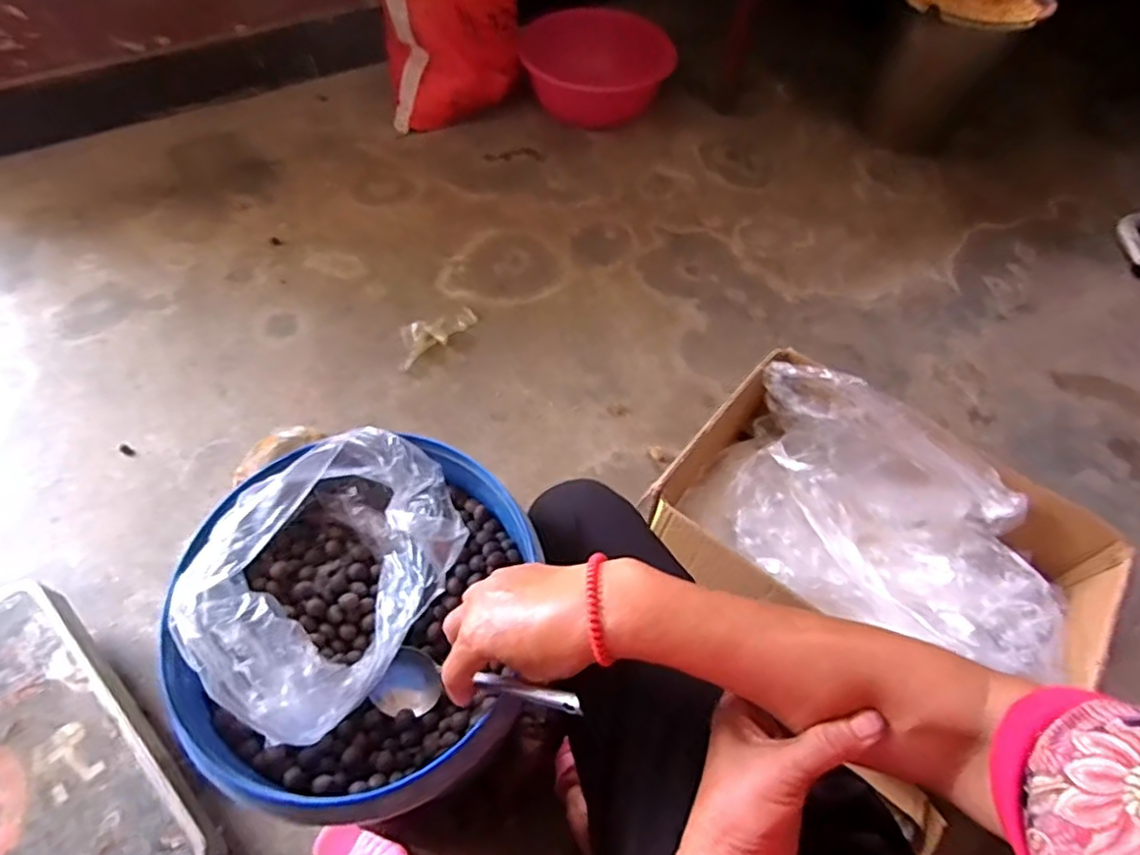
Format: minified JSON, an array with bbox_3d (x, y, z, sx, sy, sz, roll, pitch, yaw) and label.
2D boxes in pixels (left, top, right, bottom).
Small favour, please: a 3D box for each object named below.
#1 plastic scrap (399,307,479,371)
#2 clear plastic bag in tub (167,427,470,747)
[{"bbox_3d":[-0.237,-0.172,1.127,0.171,0.040,0.058,-36,66,-24],"label":"plastic scrap"},{"bbox_3d":[-0.173,0.101,0.451,0.133,0.121,0.187,23,58,11],"label":"clear plastic bag in tub"}]

